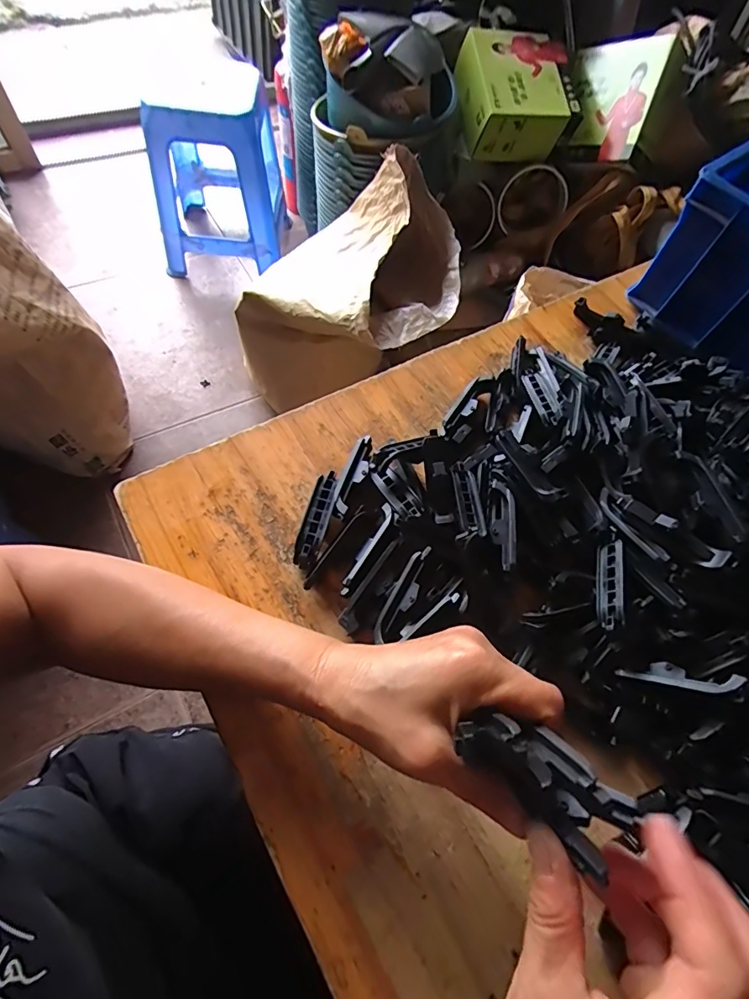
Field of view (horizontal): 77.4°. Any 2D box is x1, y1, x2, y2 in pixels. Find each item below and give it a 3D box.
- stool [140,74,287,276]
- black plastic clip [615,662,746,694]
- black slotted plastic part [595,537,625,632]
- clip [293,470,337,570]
[{"bbox_3d":[-0.463,-0.956,1.385,0.356,0.378,0.368,-3,65,-8],"label":"stool"},{"bbox_3d":[0.193,0.112,0.298,0.066,0.006,0.014,-3,57,34],"label":"black plastic clip"},{"bbox_3d":[0.160,0.057,0.317,0.013,0.012,0.063,15,63,1],"label":"black slotted plastic part"},{"bbox_3d":[-0.041,0.015,0.341,0.017,0.016,0.072,15,63,1],"label":"clip"}]

